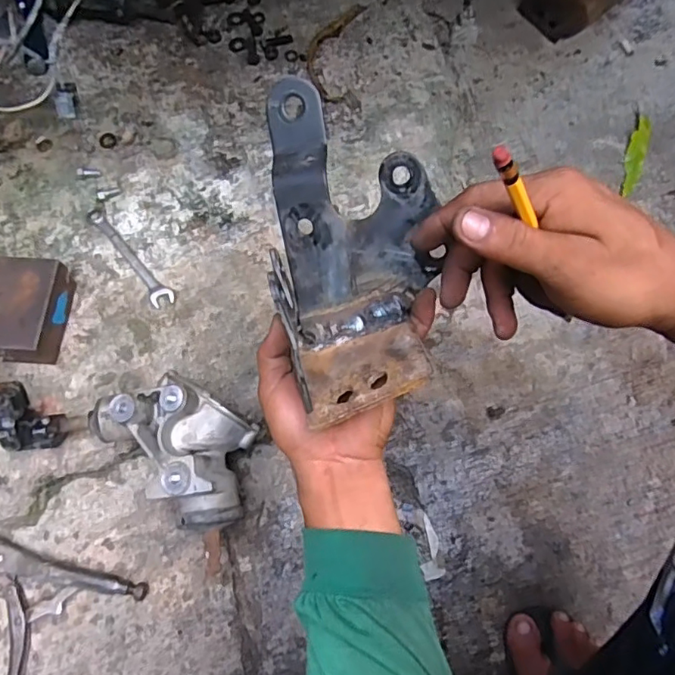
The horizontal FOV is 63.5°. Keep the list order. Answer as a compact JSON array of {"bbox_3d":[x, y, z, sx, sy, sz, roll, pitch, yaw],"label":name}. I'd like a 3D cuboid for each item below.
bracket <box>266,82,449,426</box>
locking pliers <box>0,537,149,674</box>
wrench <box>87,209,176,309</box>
[{"bbox_3d":[0.011,-0.058,0.376,0.104,0.088,0.217,-6,70,-1],"label":"bracket"},{"bbox_3d":[-0.339,0.287,0.565,0.200,0.023,0.191,32,74,12],"label":"locking pliers"},{"bbox_3d":[-0.255,-0.099,0.666,0.025,0.005,0.167,-39,74,-12],"label":"wrench"}]

